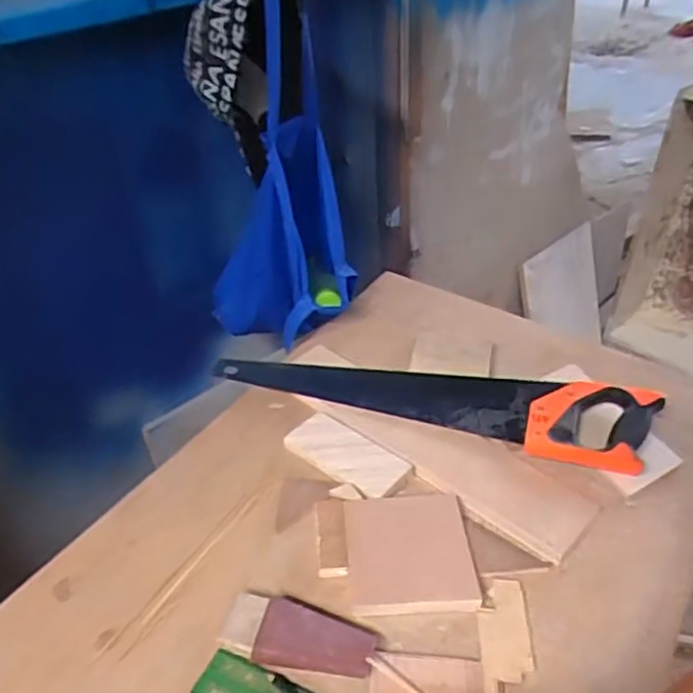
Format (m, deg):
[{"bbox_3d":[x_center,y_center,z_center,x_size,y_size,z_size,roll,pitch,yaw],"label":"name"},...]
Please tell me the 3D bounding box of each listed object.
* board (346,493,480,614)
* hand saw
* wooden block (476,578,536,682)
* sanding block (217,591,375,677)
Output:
[{"bbox_3d":[0.061,0.198,0.671,0.118,0.011,0.124,-2,38,-4],"label":"board"},{"bbox_3d":[0.097,0.049,0.838,0.525,0.047,0.121,14,40,16],"label":"hand saw"},{"bbox_3d":[0.141,0.251,0.615,0.045,0.004,0.096,3,38,2],"label":"wooden block"},{"bbox_3d":[-0.042,0.253,0.599,0.130,0.025,0.056,12,40,14],"label":"sanding block"}]

